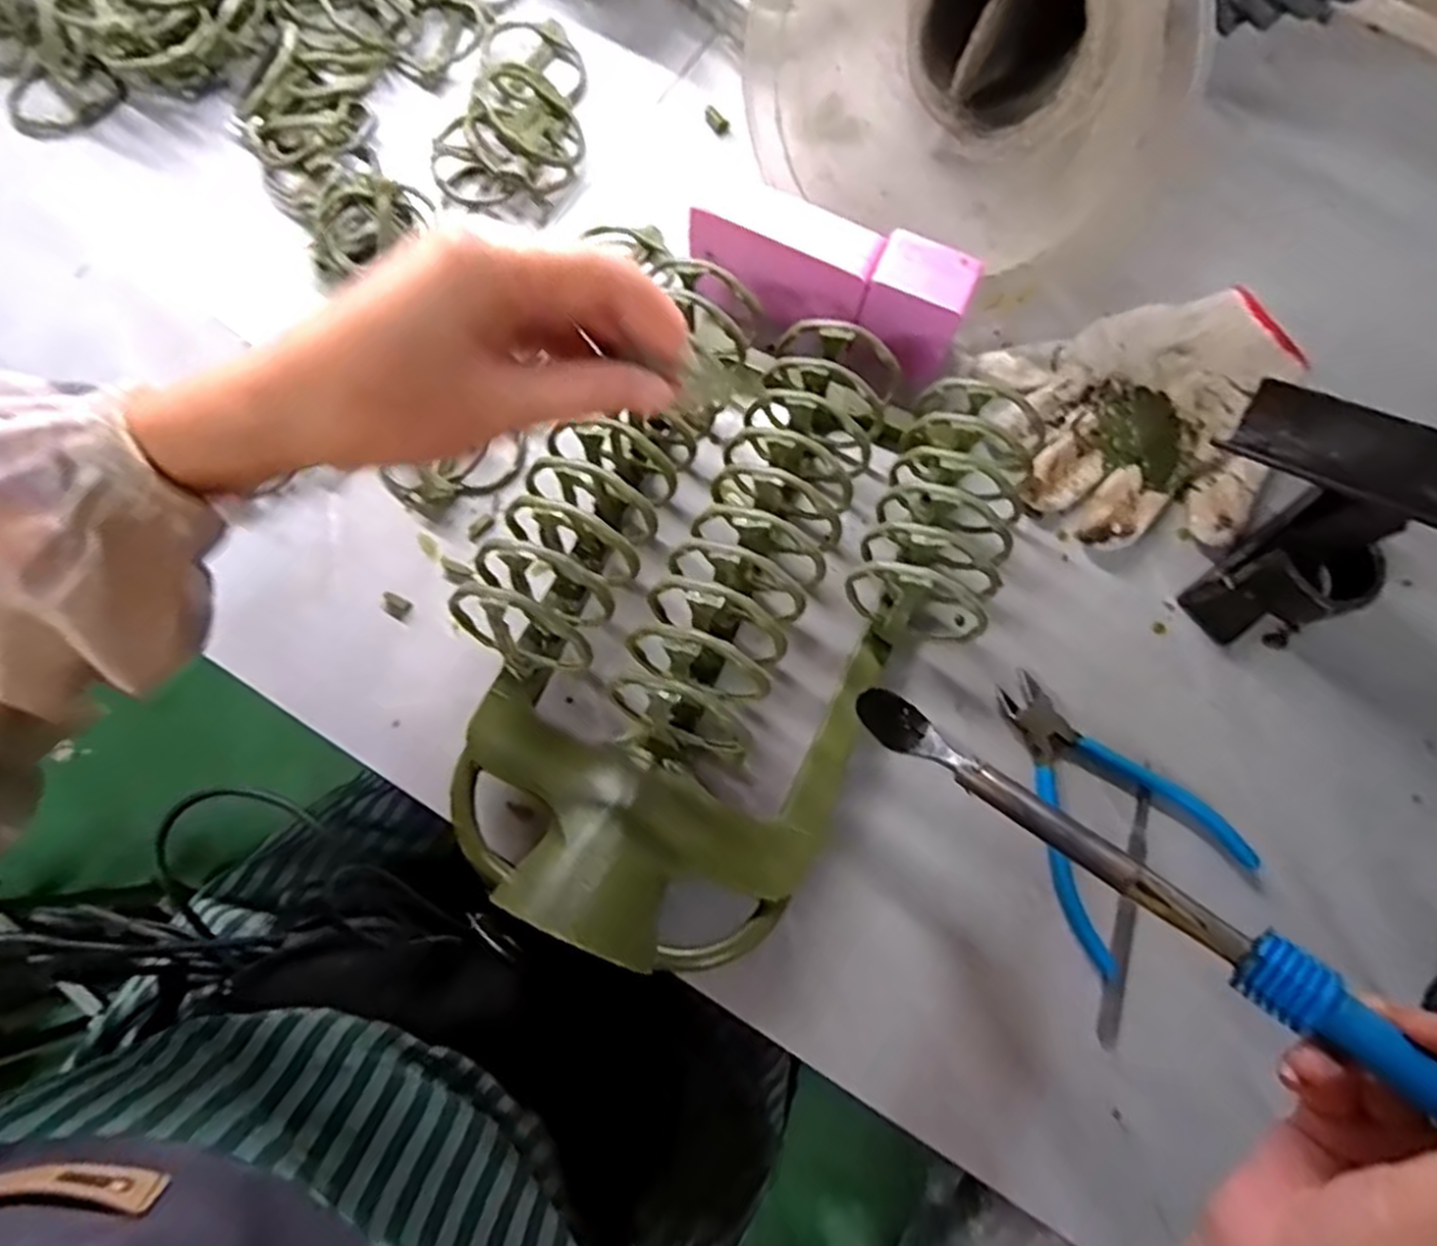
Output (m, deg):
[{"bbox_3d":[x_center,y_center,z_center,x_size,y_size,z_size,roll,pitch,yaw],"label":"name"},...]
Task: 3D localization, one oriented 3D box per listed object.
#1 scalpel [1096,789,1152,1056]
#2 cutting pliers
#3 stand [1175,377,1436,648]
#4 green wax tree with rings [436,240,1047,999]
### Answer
[{"bbox_3d":[0.214,0.144,0.404,0.010,0.004,0.143,18,76,3],"label":"scalpel"},{"bbox_3d":[0.202,0.093,0.413,0.102,0.011,0.144,-30,79,-9],"label":"cutting pliers"},{"bbox_3d":[0.303,-0.055,0.399,0.095,0.113,0.121,-40,80,-11],"label":"stand"},{"bbox_3d":[0.004,-0.014,0.391,0.225,0.094,0.347,38,78,8],"label":"green wax tree with rings"}]

